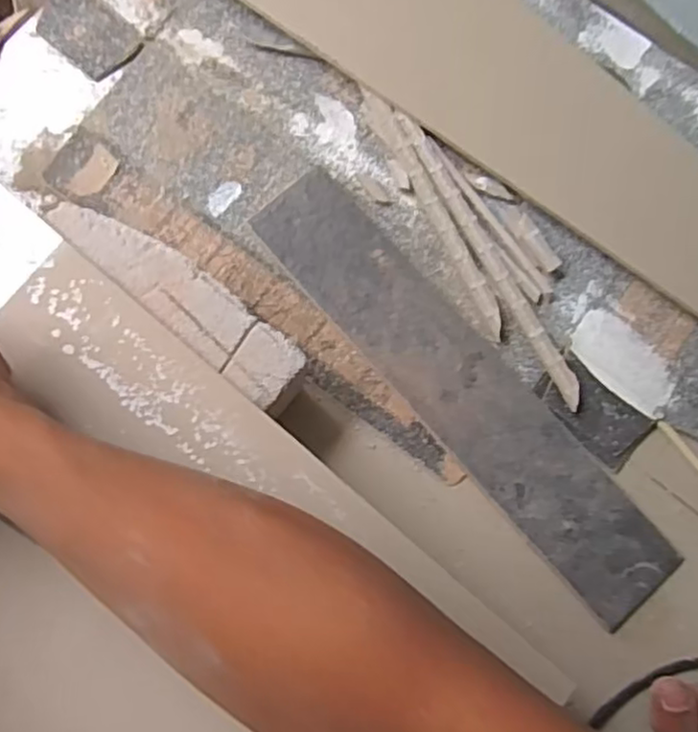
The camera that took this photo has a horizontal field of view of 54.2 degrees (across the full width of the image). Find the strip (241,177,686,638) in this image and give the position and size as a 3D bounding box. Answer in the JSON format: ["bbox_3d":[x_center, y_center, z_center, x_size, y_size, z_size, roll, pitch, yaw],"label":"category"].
[{"bbox_3d":[0.084,0.013,0.500,0.076,0.007,0.389,-40,85,-6],"label":"strip"}]

